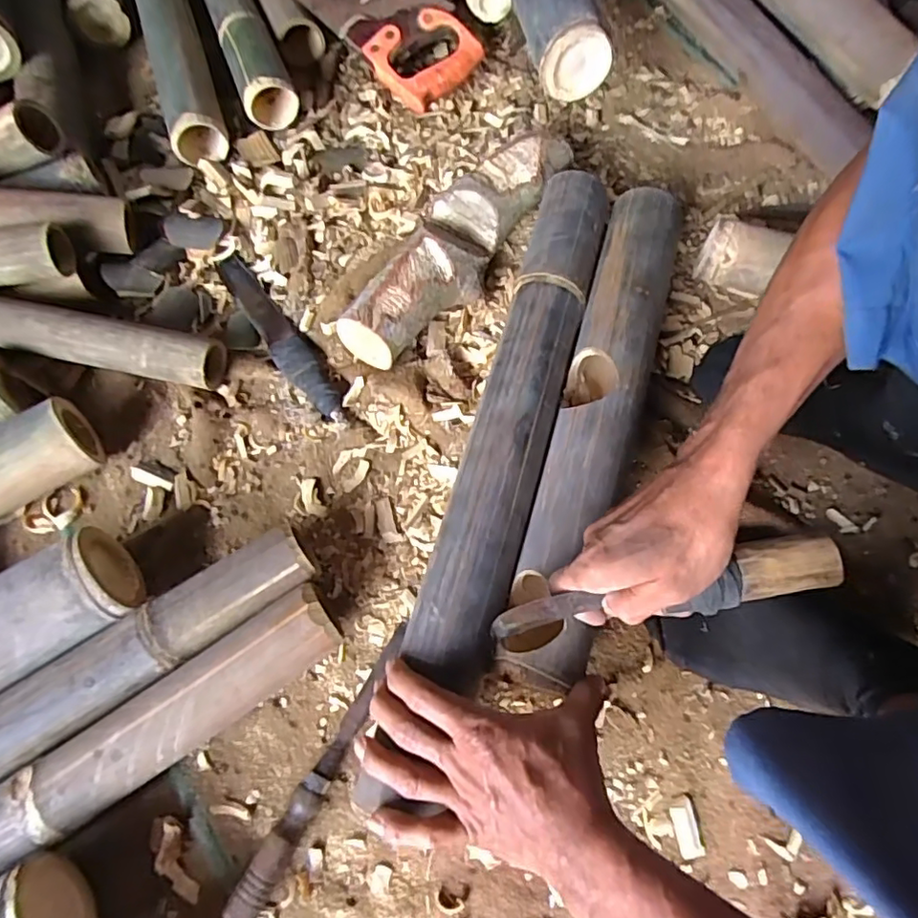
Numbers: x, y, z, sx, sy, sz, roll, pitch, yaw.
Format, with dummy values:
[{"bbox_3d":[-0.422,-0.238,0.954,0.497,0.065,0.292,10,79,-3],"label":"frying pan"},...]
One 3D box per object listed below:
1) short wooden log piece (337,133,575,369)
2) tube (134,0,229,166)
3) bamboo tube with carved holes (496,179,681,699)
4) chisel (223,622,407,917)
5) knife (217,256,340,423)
[{"bbox_3d":[0.001,-0.231,0.625,0.094,0.058,0.320,32,72,12],"label":"short wooden log piece"},{"bbox_3d":[-0.408,-0.640,0.791,0.067,0.070,0.628,-19,70,-6],"label":"tube"},{"bbox_3d":[0.126,-0.040,0.534,0.072,0.063,0.477,16,71,7],"label":"bamboo tube with carved holes"},{"bbox_3d":[-0.104,0.241,0.467,0.022,0.030,0.233,27,72,11],"label":"chisel"},{"bbox_3d":[-0.195,-0.134,0.623,0.036,0.019,0.247,-35,72,-12],"label":"knife"}]

